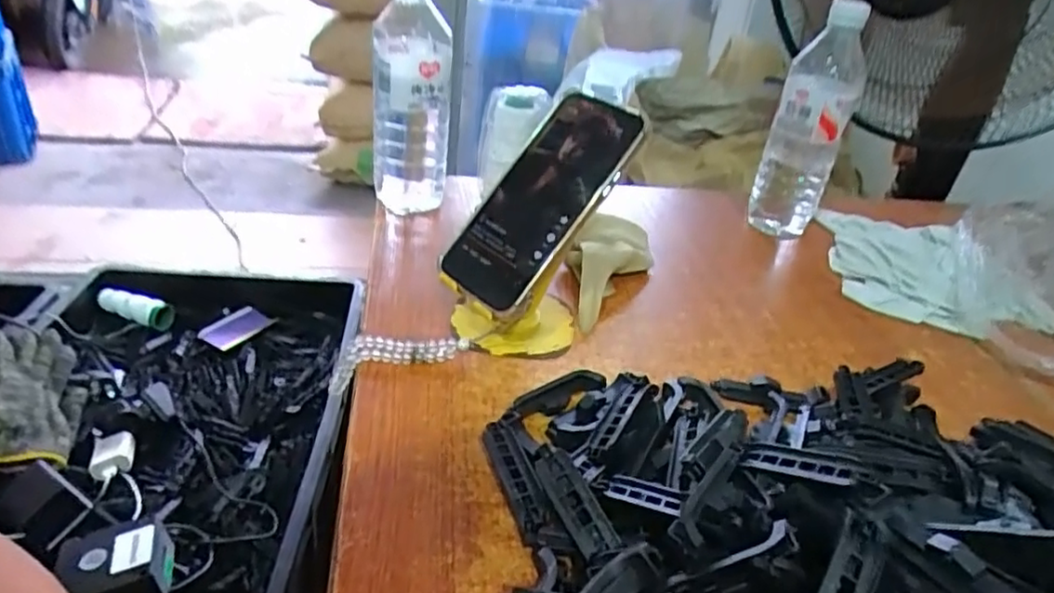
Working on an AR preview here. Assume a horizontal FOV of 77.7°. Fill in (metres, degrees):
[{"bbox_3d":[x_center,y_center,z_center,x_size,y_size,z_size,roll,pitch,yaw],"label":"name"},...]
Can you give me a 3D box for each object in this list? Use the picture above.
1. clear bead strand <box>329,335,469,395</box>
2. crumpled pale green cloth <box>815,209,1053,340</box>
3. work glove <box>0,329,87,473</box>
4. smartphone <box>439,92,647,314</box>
[{"bbox_3d":[-0.089,0.042,0.450,0.095,0.029,0.021,-10,33,-5],"label":"clear bead strand"},{"bbox_3d":[0.396,-0.036,0.640,0.186,0.047,0.210,11,31,5],"label":"crumpled pale green cloth"},{"bbox_3d":[-0.585,0.112,0.778,0.043,0.104,0.241,-37,59,2],"label":"work glove"},{"bbox_3d":[0.012,-0.068,0.453,0.081,0.164,0.013,37,-3,38],"label":"smartphone"}]

